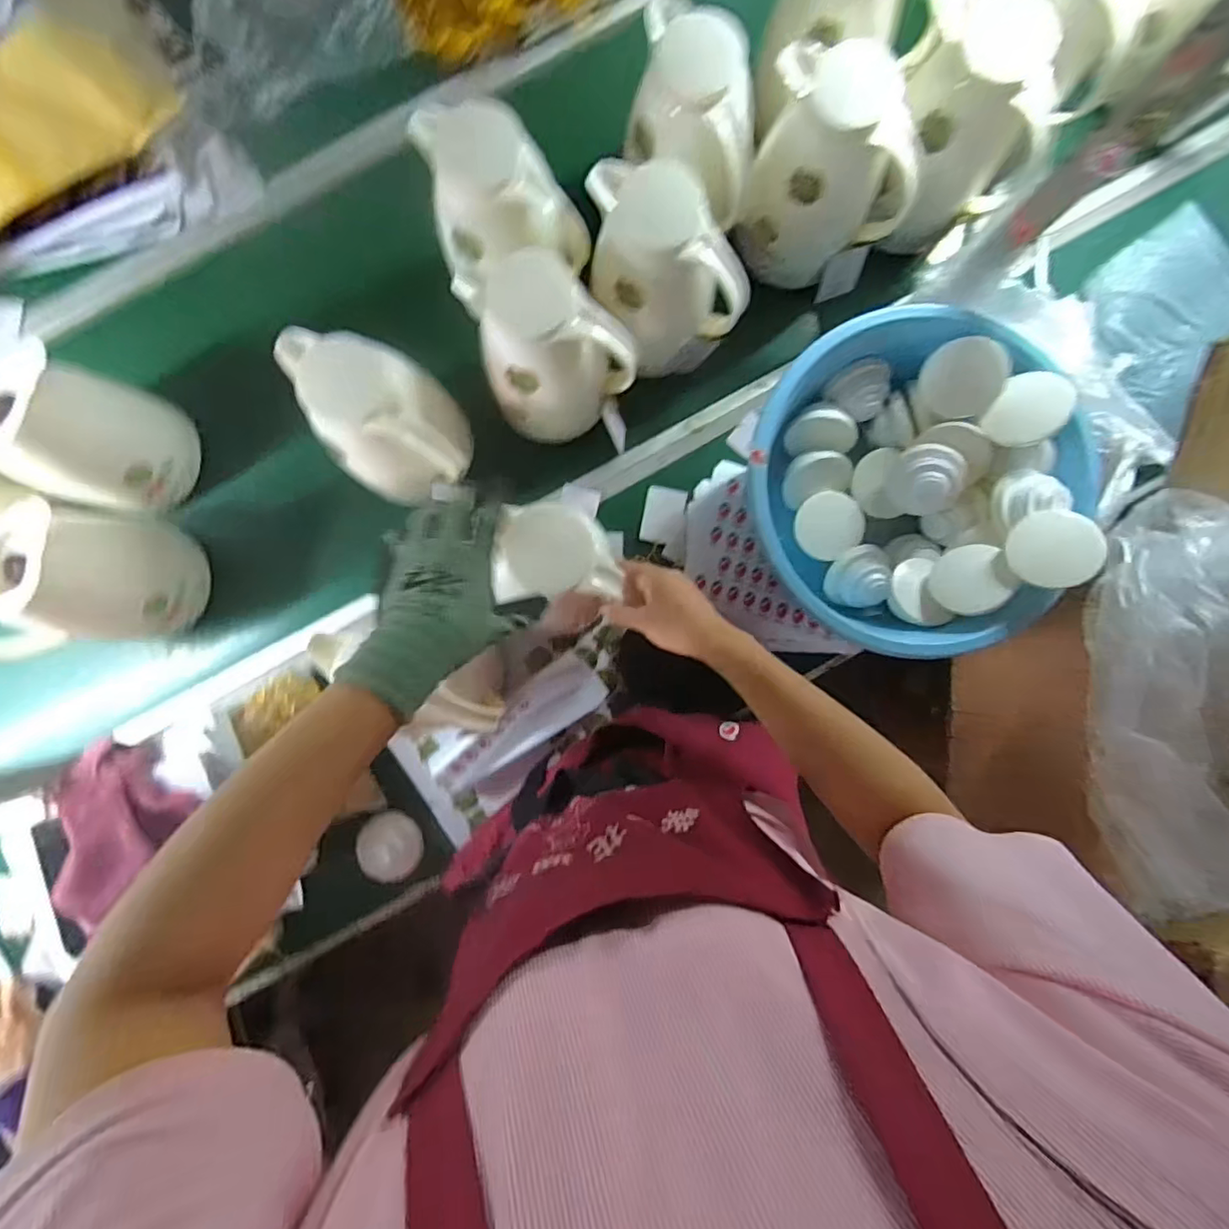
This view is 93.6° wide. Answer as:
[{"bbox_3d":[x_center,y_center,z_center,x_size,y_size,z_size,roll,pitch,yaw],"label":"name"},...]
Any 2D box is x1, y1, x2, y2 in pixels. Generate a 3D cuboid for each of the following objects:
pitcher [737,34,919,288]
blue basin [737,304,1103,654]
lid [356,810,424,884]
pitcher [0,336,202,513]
[{"bbox_3d":[0.239,-0.479,0.636,0.170,0.179,0.125,9,89,1],"label":"pitcher"},{"bbox_3d":[0.325,-0.142,0.659,0.346,0.153,0.341,0,88,1],"label":"blue basin"},{"bbox_3d":[-0.284,0.294,0.725,0.082,0.047,0.067,44,89,2],"label":"lid"},{"bbox_3d":[-0.605,-0.196,0.660,0.126,0.202,0.140,9,89,1],"label":"pitcher"}]

